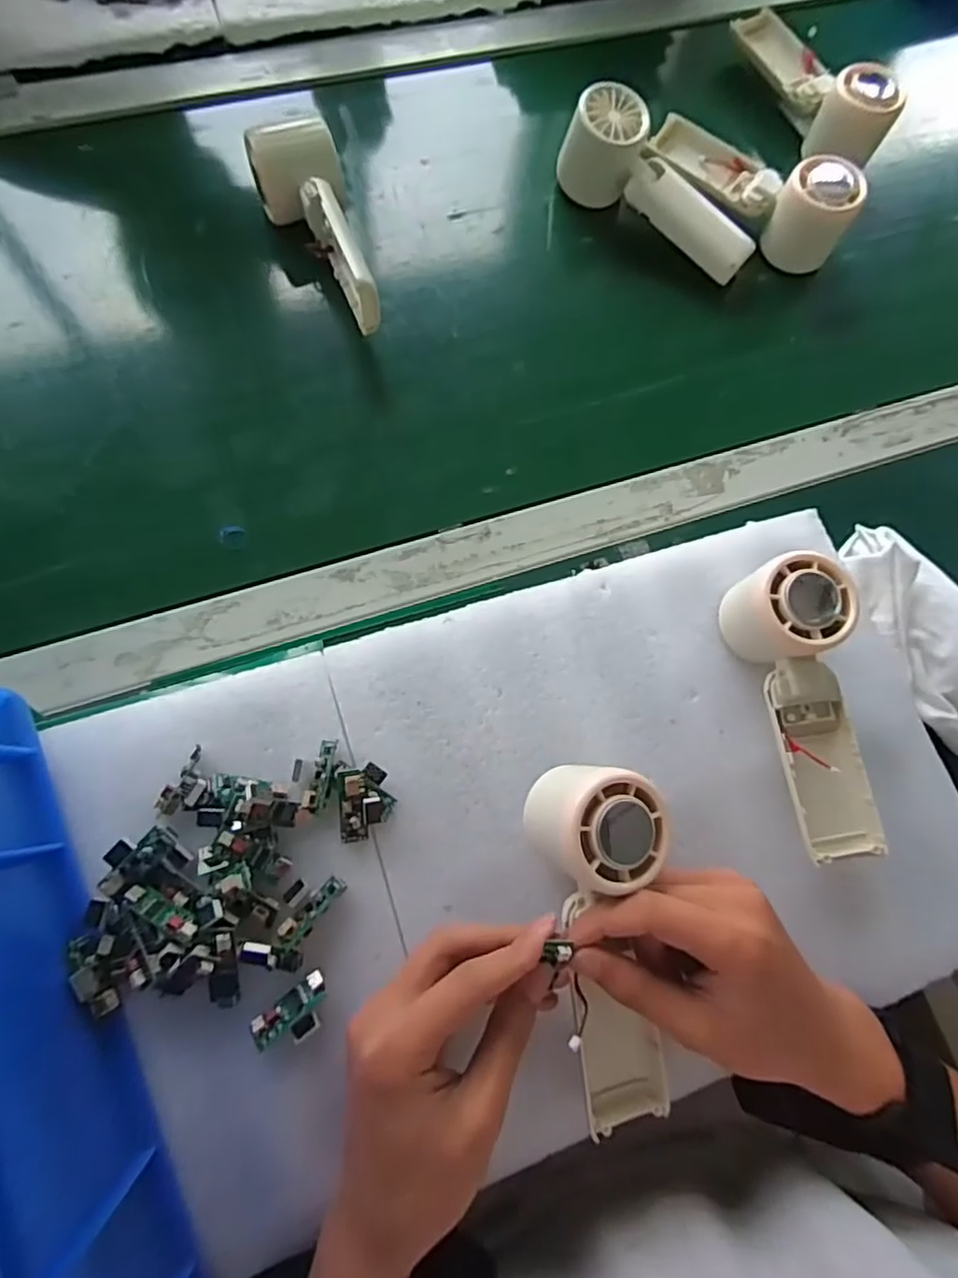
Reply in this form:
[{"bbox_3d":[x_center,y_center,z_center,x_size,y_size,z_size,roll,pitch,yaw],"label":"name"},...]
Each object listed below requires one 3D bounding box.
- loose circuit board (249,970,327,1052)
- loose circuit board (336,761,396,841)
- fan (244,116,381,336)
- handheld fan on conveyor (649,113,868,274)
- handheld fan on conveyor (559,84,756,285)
[{"bbox_3d":[-0.088,0.182,0.300,0.039,0.008,0.022,-37,81,-14],"label":"loose circuit board"},{"bbox_3d":[-0.059,0.083,0.320,0.027,0.017,0.036,-5,75,-7],"label":"loose circuit board"},{"bbox_3d":[-0.112,-0.274,0.425,0.057,0.061,0.141,-14,76,-9],"label":"fan"},{"bbox_3d":[0.204,-0.349,0.476,0.166,0.062,0.059,38,75,5],"label":"handheld fan on conveyor"},{"bbox_3d":[0.134,-0.333,0.471,0.164,0.061,0.049,40,73,-2],"label":"handheld fan on conveyor"}]

